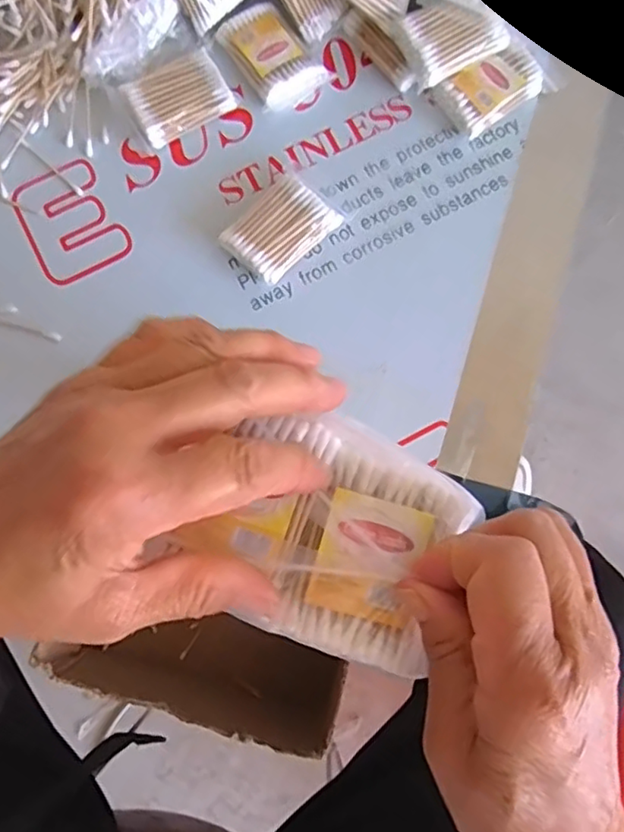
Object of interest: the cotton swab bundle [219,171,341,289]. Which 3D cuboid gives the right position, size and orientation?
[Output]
[{"bbox_3d":[-0.023,-0.140,0.455,0.053,0.021,0.080,42,82,8],"label":"cotton swab bundle"}]

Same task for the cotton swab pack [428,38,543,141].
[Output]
[{"bbox_3d":[0.139,-0.252,0.471,0.080,0.028,0.044,-30,80,-5],"label":"cotton swab pack"}]

